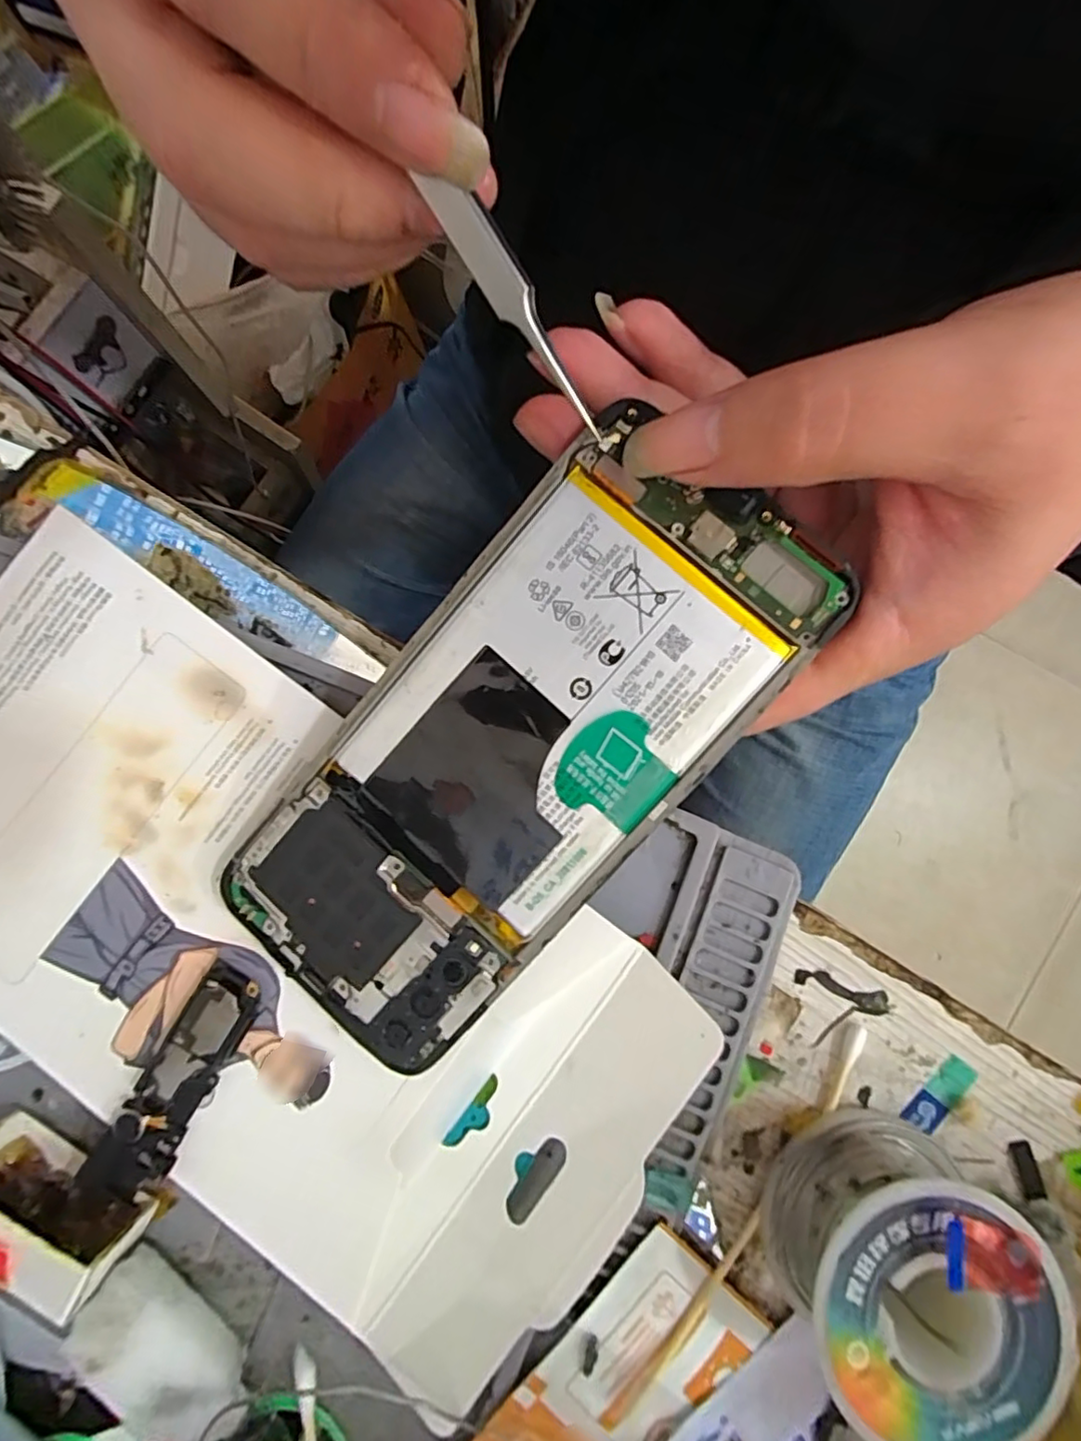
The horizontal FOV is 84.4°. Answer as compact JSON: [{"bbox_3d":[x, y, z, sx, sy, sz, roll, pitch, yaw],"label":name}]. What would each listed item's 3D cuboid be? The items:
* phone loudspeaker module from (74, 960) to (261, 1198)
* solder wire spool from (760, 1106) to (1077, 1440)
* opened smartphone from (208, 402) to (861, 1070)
[{"bbox_3d":[-0.094,0.094,0.153,0.018,0.005,0.063,30,86,6],"label":"phone loudspeaker module"},{"bbox_3d":[0.085,0.128,0.138,0.051,0.034,0.053,0,84,4],"label":"solder wire spool"},{"bbox_3d":[-0.007,0.009,0.142,0.070,0.006,0.157,44,96,7],"label":"opened smartphone"}]

